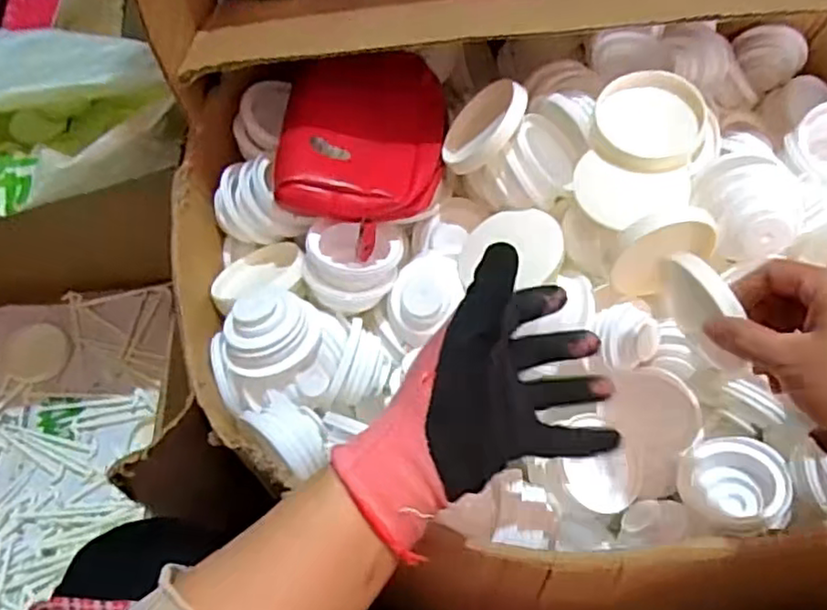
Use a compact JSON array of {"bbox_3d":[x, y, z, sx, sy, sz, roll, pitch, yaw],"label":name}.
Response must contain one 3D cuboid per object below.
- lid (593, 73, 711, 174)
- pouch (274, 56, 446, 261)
[{"bbox_3d":[0.178,-0.136,0.494,0.079,0.019,0.071,13,87,12],"label":"lid"},{"bbox_3d":[-0.042,-0.139,0.546,0.136,0.043,0.173,7,55,-3],"label":"pouch"}]

